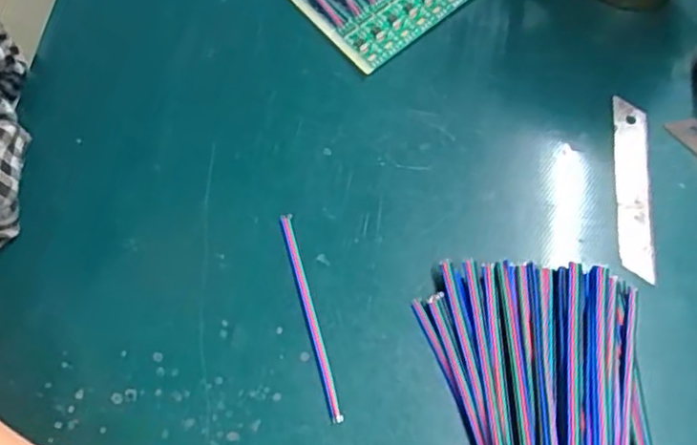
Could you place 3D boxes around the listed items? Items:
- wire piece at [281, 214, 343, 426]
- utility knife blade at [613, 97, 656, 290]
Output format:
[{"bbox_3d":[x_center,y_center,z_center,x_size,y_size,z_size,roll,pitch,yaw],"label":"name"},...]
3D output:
[{"bbox_3d":[-0.018,0.043,0.285,0.006,0.004,0.098,-14,71,-6],"label":"wire piece"},{"bbox_3d":[0.146,-0.018,0.311,0.019,0.004,0.094,6,72,-3],"label":"utility knife blade"}]

